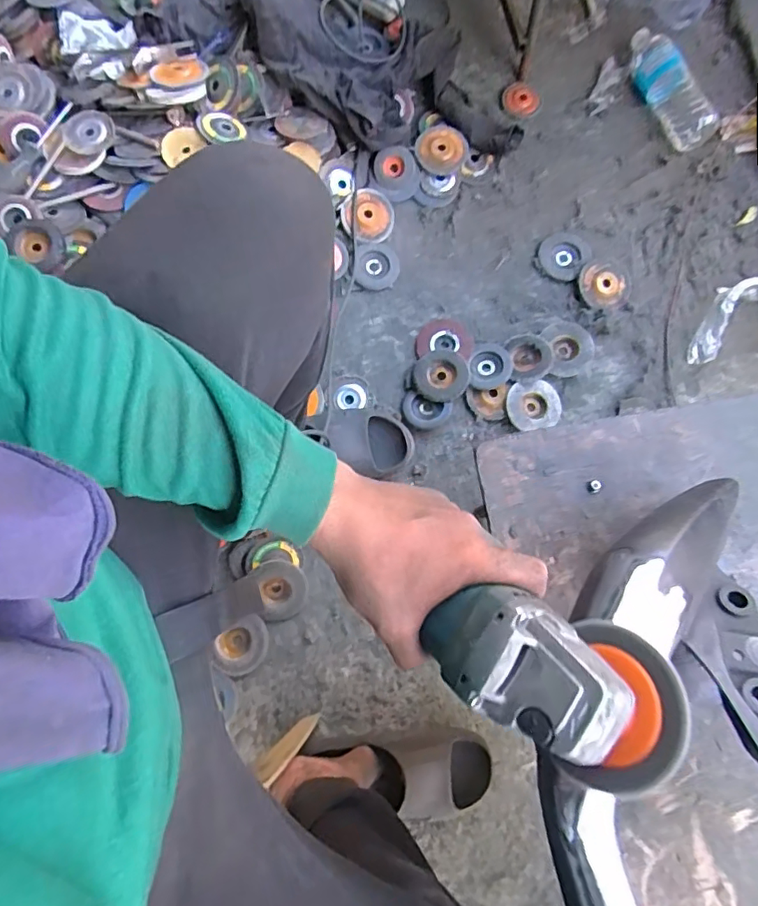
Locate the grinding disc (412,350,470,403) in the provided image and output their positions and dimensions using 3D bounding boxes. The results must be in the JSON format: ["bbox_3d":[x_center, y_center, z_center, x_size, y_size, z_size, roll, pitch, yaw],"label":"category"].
[{"bbox_3d":[0.109,-0.132,0.912,0.095,0.012,0.090,0,79,0],"label":"grinding disc"}]

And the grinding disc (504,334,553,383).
[{"bbox_3d":[0.259,-0.164,0.910,0.075,0.017,0.086,-6,79,-1],"label":"grinding disc"}]

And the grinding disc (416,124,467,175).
[{"bbox_3d":[0.112,-0.557,0.972,0.097,0.015,0.088,27,81,5],"label":"grinding disc"}]

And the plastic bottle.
[{"bbox_3d":[0.538,-0.683,0.997,0.063,0.064,0.252,-24,80,-4],"label":"plastic bottle"}]

